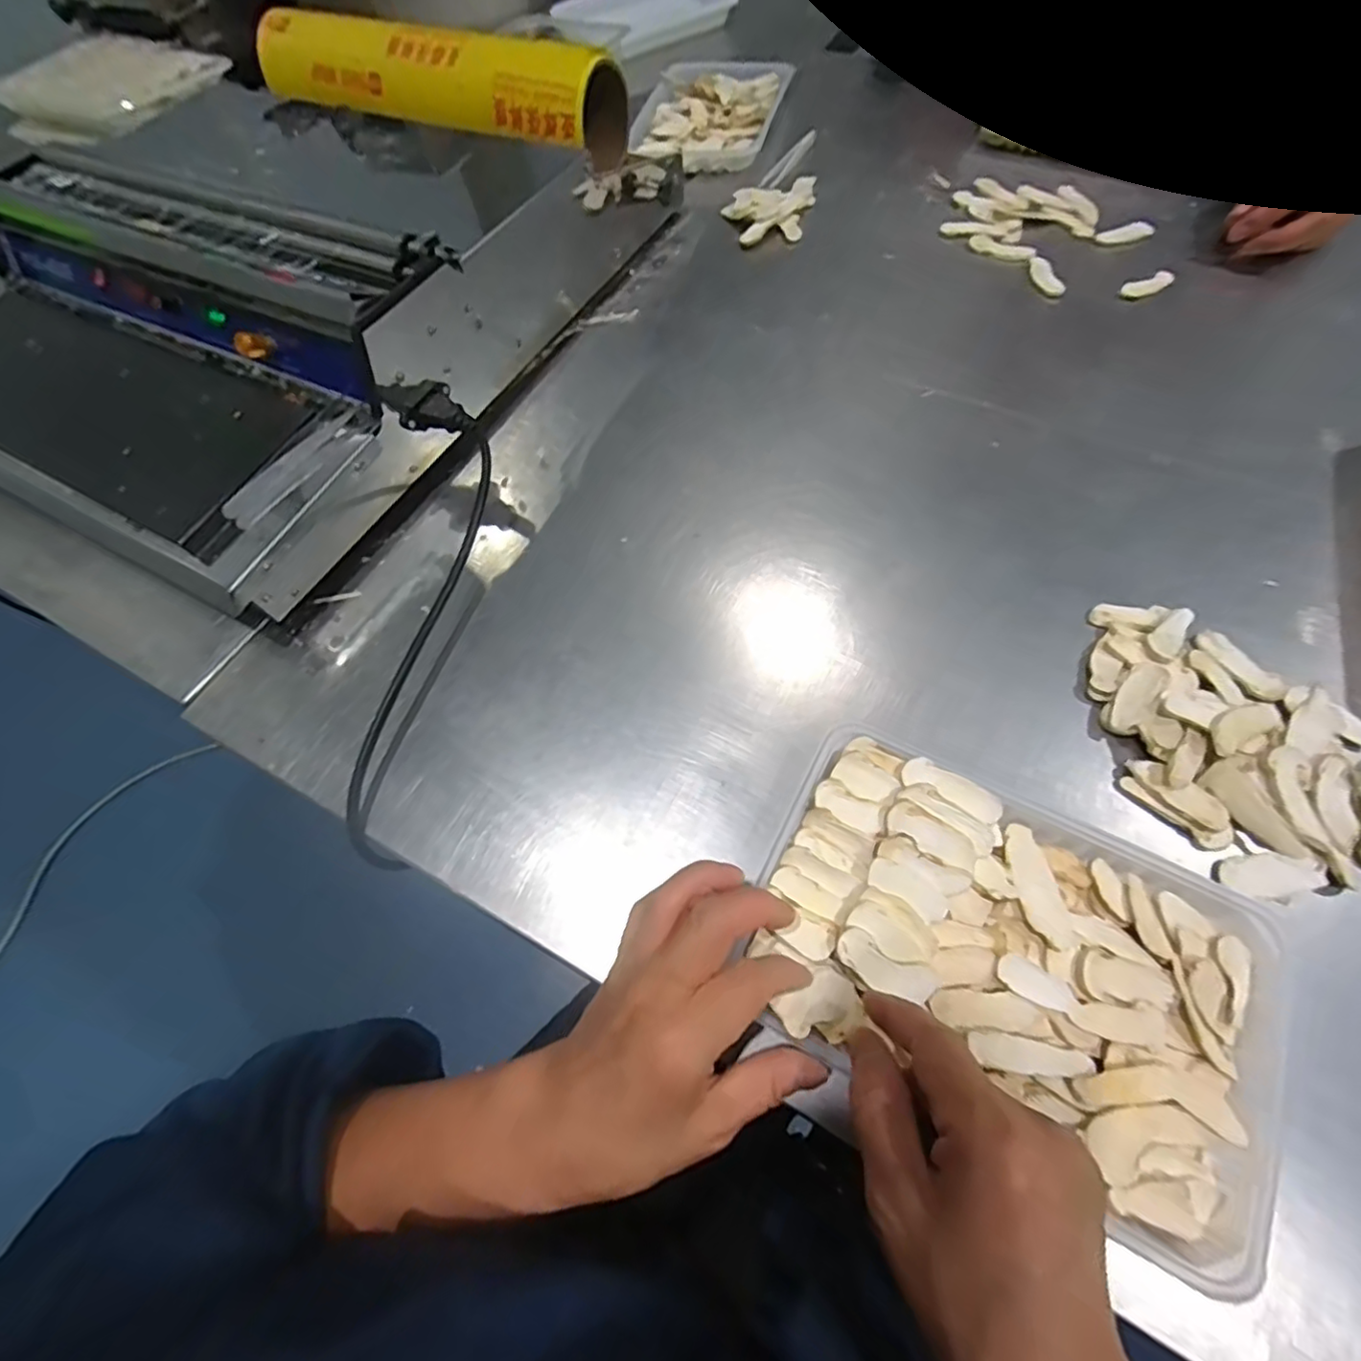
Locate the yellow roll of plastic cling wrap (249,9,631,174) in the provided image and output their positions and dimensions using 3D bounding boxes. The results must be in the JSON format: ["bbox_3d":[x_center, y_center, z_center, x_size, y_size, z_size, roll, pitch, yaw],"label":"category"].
[{"bbox_3d":[-0.259,-0.584,0.585,0.415,0.076,0.085,18,67,12],"label":"yellow roll of plastic cling wrap"}]

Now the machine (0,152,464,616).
[{"bbox_3d":[-0.430,-0.256,0.470,0.483,0.125,0.270,24,68,14],"label":"machine"}]

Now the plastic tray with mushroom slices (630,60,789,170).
[{"bbox_3d":[0.038,-0.684,0.701,0.157,0.024,0.251,14,66,10],"label":"plastic tray with mushroom slices"}]

